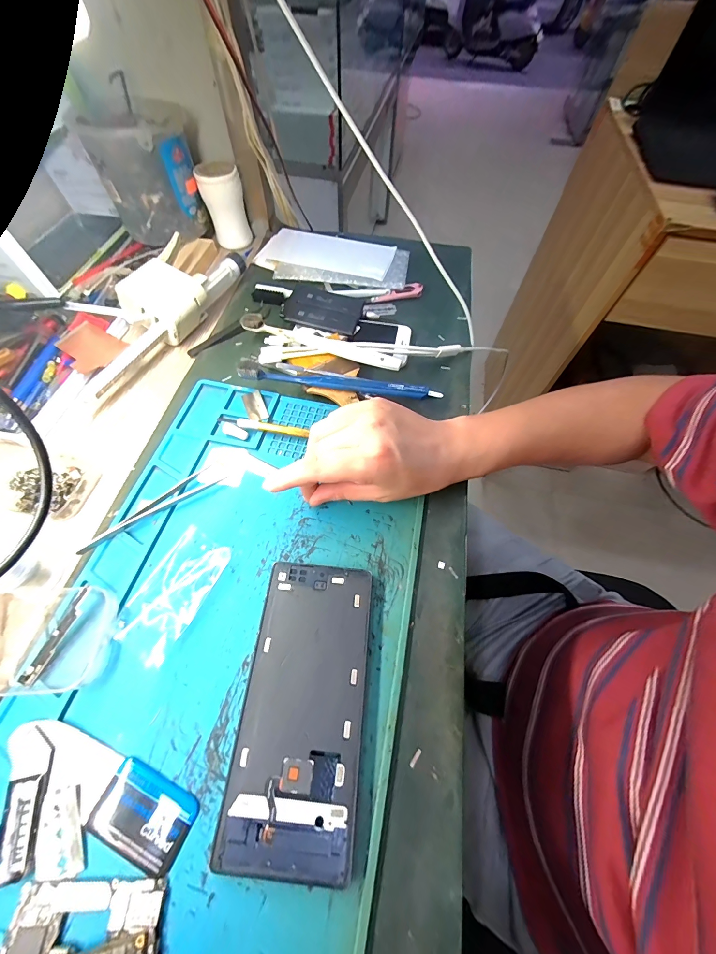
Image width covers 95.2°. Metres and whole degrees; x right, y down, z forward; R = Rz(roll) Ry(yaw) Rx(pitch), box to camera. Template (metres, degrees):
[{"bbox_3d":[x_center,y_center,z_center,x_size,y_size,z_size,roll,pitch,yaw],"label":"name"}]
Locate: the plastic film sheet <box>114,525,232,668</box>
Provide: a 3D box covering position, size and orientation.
[{"bbox_3d":[-0.134,0.083,0.239,0.045,0.012,0.087,25,65,10],"label":"plastic film sheet"}]

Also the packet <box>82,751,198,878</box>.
[{"bbox_3d":[-0.122,0.192,0.185,0.055,0.004,0.035,23,64,9],"label":"packet"}]

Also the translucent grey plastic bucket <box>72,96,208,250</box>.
[{"bbox_3d":[-0.260,-0.380,0.422,0.107,0.121,0.101,-10,62,-7],"label":"translucent grey plastic bucket"}]

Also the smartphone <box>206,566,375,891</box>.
[{"bbox_3d":[-0.034,0.141,0.213,0.076,0.010,0.161,6,63,1],"label":"smartphone"}]

